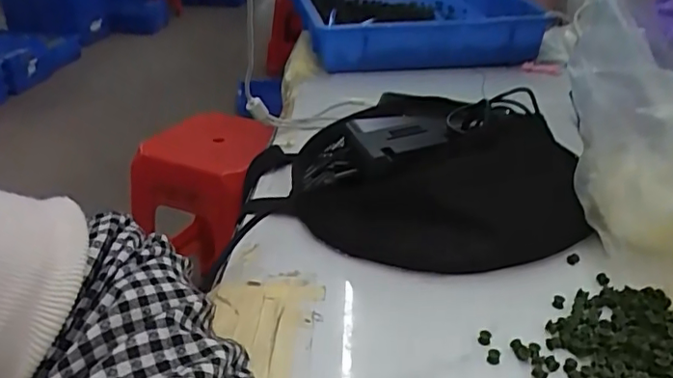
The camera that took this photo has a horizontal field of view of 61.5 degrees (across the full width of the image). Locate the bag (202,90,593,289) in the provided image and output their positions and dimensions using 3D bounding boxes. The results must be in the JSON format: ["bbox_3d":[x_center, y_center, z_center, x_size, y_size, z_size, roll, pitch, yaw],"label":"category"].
[{"bbox_3d":[0.050,-0.020,0.473,0.265,0.082,0.181,0,29,0],"label":"bag"}]

